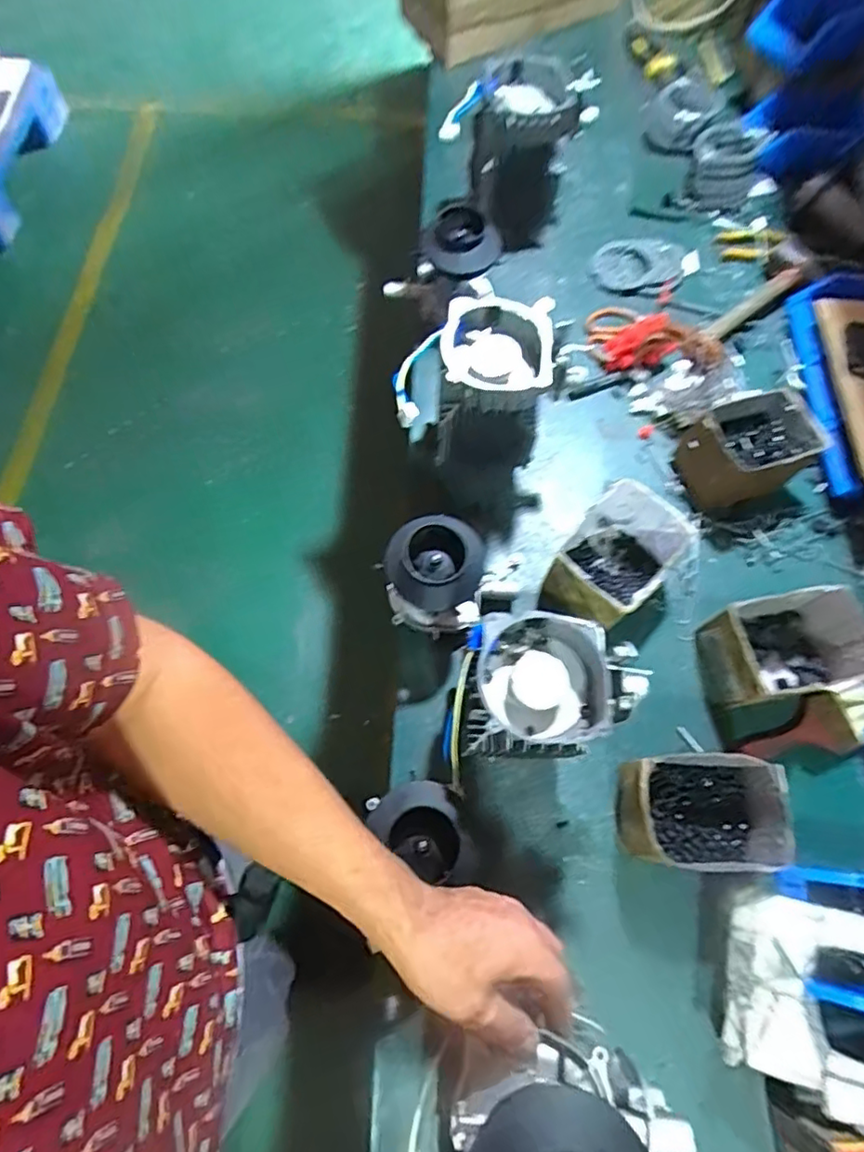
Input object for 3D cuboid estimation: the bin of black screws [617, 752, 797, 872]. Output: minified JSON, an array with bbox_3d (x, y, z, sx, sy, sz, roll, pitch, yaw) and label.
[{"bbox_3d":[0.282,0.248,0.644,0.150,0.079,0.110,0,69,-2],"label":"bin of black screws"}]

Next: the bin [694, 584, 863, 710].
[{"bbox_3d":[0.407,0.083,0.713,0.157,0.093,0.120,-6,69,-4],"label":"bin"}]

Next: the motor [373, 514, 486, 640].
[{"bbox_3d":[0.002,0.007,0.707,0.105,0.126,0.107,1,69,-2],"label":"motor"}]

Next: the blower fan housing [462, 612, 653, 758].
[{"bbox_3d":[0.116,0.103,0.566,0.165,0.071,0.120,4,69,0],"label":"blower fan housing"}]

